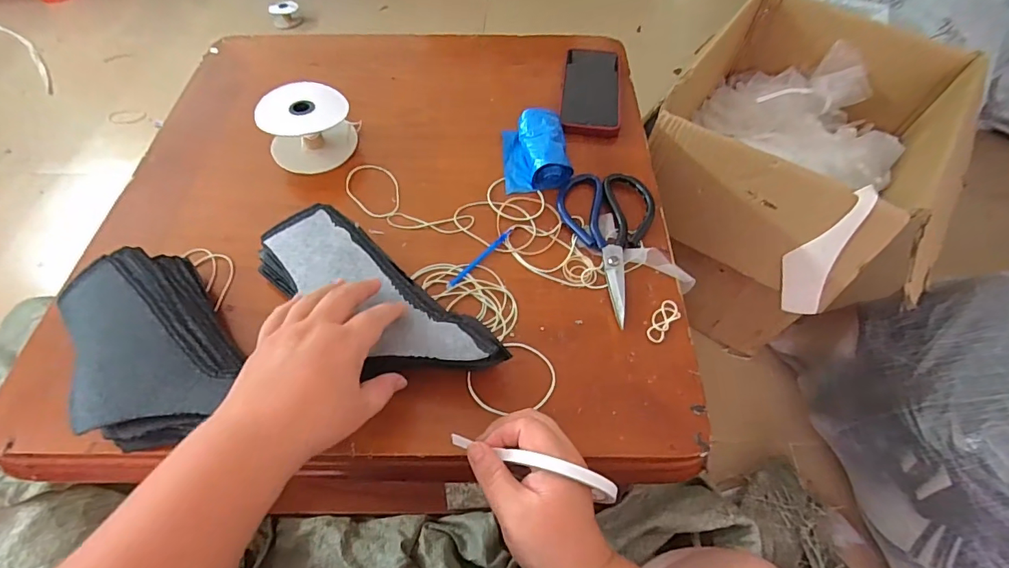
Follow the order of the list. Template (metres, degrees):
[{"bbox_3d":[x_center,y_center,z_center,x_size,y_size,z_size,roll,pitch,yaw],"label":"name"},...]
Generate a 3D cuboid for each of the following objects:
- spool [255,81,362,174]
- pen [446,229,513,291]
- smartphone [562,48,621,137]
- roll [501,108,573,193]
[{"bbox_3d":[-0.232,-0.188,0.571,0.107,0.062,0.088,-23,59,-14],"label":"spool"},{"bbox_3d":[-0.024,-0.027,0.499,0.008,0.004,0.097,36,64,22],"label":"pen"},{"bbox_3d":[0.119,-0.270,0.650,0.076,0.016,0.179,6,57,4],"label":"smartphone"},{"bbox_3d":[0.036,-0.162,0.568,0.075,0.039,0.109,-4,57,-2],"label":"roll"}]

